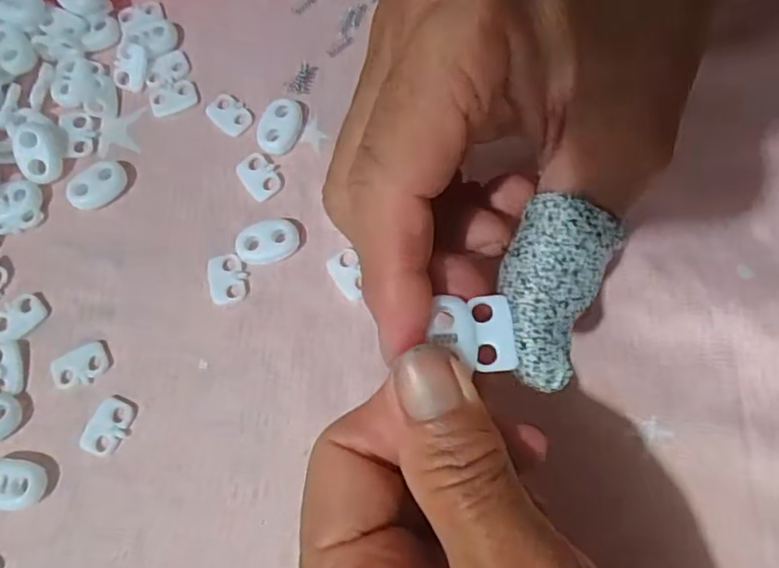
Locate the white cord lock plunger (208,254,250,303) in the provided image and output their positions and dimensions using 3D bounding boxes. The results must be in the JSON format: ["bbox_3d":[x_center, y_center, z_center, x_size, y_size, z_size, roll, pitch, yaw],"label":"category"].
[{"bbox_3d":[-0.058,-0.002,0.204,0.013,0.004,0.018,-18,73,-4],"label":"white cord lock plunger"}]

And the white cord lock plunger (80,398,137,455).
[{"bbox_3d":[-0.093,0.047,0.190,0.013,0.004,0.018,25,75,9],"label":"white cord lock plunger"}]

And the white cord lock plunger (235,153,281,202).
[{"bbox_3d":[-0.049,-0.041,0.215,0.013,0.004,0.019,-37,75,-9],"label":"white cord lock plunger"}]

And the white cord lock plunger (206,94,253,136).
[{"bbox_3d":[-0.062,-0.066,0.223,0.018,0.004,0.012,35,77,12],"label":"white cord lock plunger"}]

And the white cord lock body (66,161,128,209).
[{"bbox_3d":[-0.109,-0.036,0.214,0.022,0.007,0.013,-37,75,-9],"label":"white cord lock body"}]

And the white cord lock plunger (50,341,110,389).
[{"bbox_3d":[-0.106,0.028,0.196,0.019,0.004,0.012,-30,74,-7],"label":"white cord lock plunger"}]

